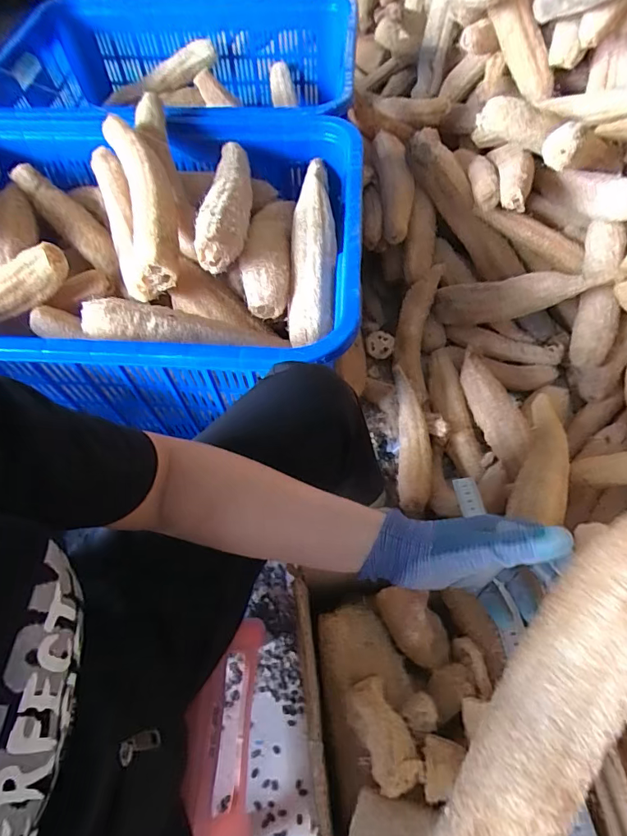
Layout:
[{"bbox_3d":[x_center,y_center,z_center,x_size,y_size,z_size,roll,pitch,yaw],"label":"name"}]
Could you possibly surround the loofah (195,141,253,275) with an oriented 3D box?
[{"bbox_3d":[-0.132,-0.357,0.747,0.072,0.063,0.341,-1,59,2],"label":"loofah"}]

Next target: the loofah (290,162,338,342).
[{"bbox_3d":[0.001,-0.277,0.742,0.070,0.076,0.350,1,59,3],"label":"loofah"}]

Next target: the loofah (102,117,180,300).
[{"bbox_3d":[-0.262,-0.350,0.733,0.075,0.083,0.338,-17,60,-8],"label":"loofah"}]

